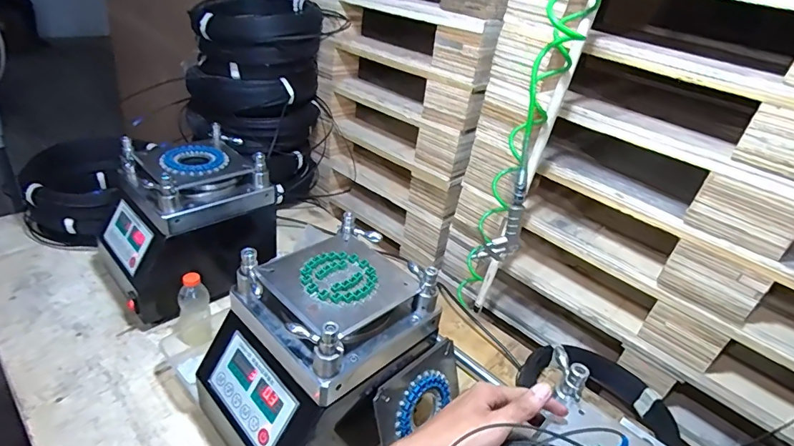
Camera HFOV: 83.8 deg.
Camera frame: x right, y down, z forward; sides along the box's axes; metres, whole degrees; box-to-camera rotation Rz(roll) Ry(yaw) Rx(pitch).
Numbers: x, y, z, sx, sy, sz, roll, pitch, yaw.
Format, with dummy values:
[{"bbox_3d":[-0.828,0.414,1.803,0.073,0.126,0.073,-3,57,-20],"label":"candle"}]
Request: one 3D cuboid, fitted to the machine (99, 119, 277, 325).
[{"bbox_3d":[-0.417,0.000,0.887,0.232,0.271,0.298,27,37,29],"label":"machine"}]

